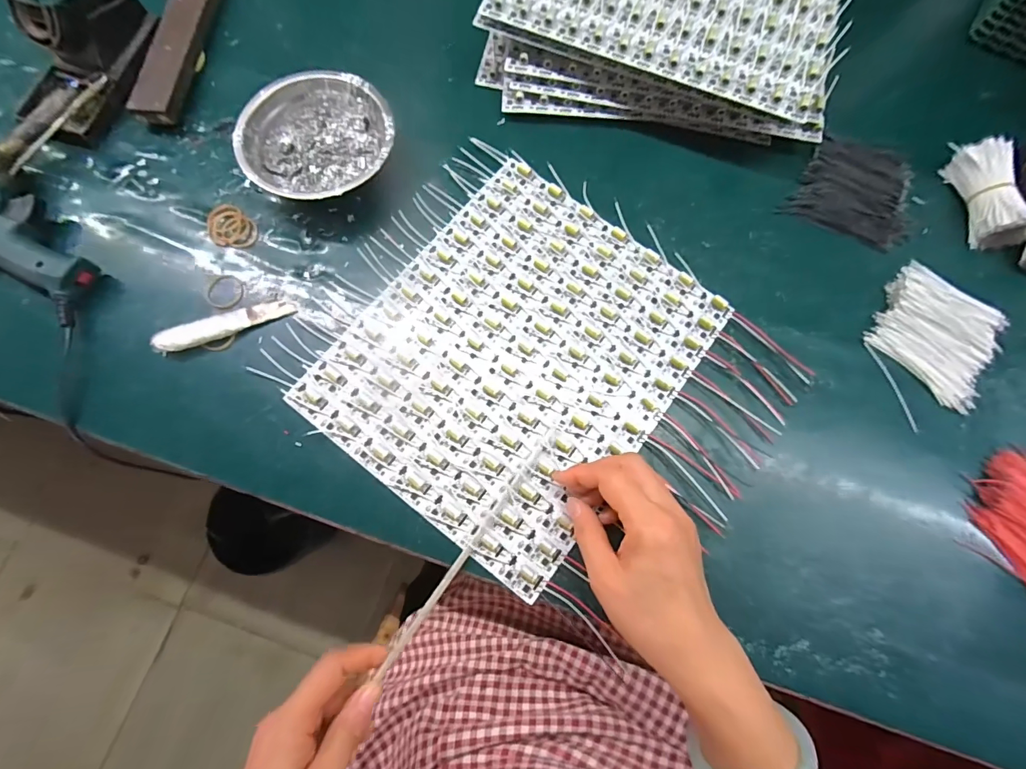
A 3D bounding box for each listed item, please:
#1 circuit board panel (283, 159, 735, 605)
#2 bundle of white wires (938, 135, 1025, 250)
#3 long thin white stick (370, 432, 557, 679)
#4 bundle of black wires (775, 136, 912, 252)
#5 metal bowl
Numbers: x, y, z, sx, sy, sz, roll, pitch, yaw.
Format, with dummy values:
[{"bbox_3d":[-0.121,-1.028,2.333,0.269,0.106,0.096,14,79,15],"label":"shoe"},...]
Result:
[{"bbox_3d":[0.005,-0.026,0.359,0.238,0.007,0.285,37,77,8],"label":"circuit board panel"},{"bbox_3d":[0.427,-0.173,0.395,0.034,0.034,0.097,-7,75,-4],"label":"bundle of white wires"},{"bbox_3d":[-0.029,0.115,0.320,0.010,0.011,0.204,35,76,8],"label":"long thin white stick"},{"bbox_3d":[0.319,-0.183,0.409,0.103,0.015,0.099,23,75,5],"label":"bundle of black wires"},{"bbox_3d":[-0.167,-0.207,0.387,0.124,0.040,0.123,0,75,-2],"label":"metal bowl"}]

